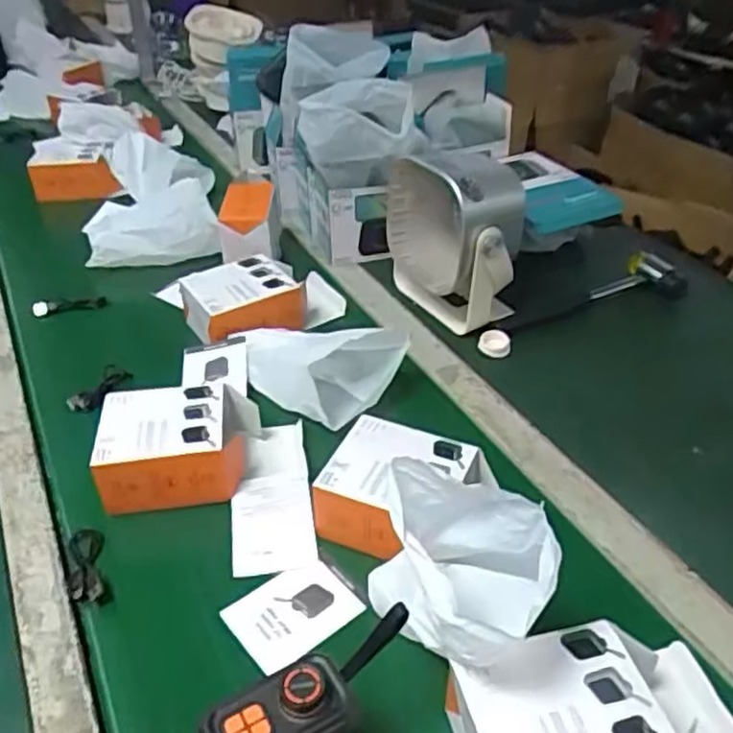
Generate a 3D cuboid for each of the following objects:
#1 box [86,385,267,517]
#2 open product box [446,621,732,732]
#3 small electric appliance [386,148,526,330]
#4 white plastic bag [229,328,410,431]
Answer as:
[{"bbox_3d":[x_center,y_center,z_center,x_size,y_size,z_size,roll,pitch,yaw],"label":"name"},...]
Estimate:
[{"bbox_3d":[-0.171,0.070,0.668,0.140,0.068,0.100,-8,39,-5],"label":"box"},{"bbox_3d":[0.147,0.226,0.456,0.181,0.064,0.105,-14,40,-12],"label":"open product box"},{"bbox_3d":[0.107,-0.159,0.860,0.110,0.190,0.185,-25,43,-28],"label":"small electric appliance"},{"bbox_3d":[-0.058,-0.004,0.760,0.176,0.067,0.103,11,41,17],"label":"white plastic bag"}]

